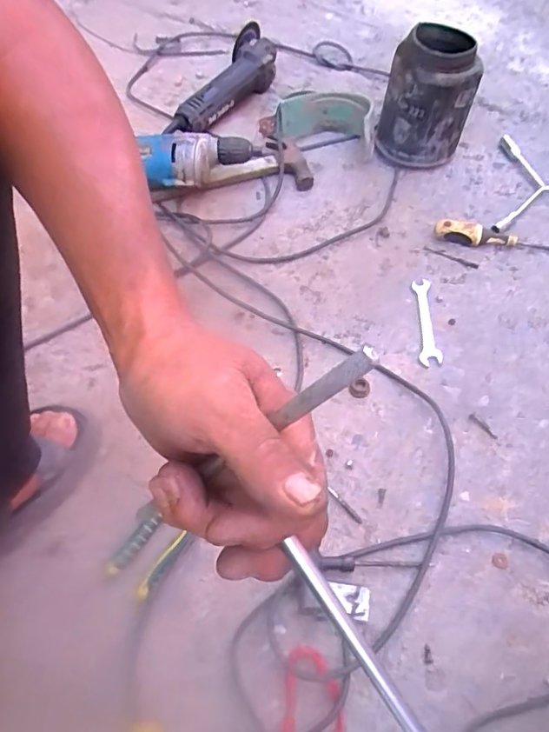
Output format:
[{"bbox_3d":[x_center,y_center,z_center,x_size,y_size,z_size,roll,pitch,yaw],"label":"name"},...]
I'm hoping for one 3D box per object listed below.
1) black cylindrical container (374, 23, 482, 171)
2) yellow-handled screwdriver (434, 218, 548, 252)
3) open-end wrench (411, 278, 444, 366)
[{"bbox_3d":[0.245,-0.424,0.846,0.133,0.173,0.137,0,58,1],"label":"black cylindrical container"},{"bbox_3d":[0.346,-0.191,0.773,0.208,0.032,0.032,7,58,5],"label":"yellow-handled screwdriver"},{"bbox_3d":[0.205,-0.060,0.709,0.027,0.010,0.139,2,58,2],"label":"open-end wrench"}]

